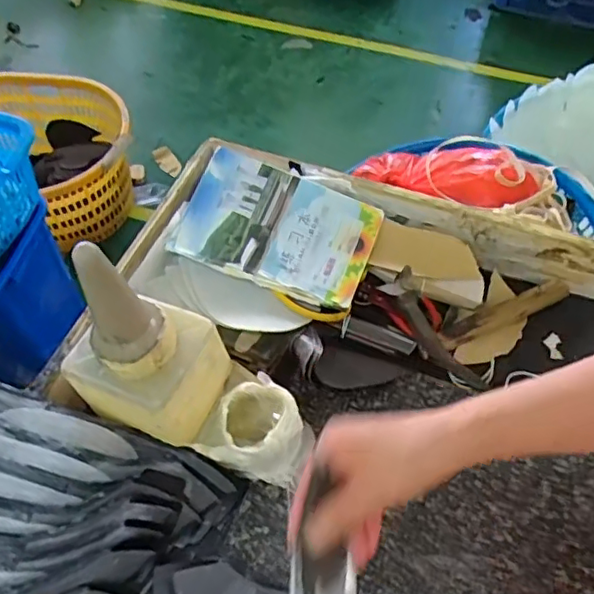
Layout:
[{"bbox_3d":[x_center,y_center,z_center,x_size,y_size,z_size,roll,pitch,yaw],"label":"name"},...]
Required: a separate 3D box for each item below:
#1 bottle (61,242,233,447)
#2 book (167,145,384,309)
[{"bbox_3d":[-0.141,0.035,0.528,0.127,0.190,0.108,16,58,13],"label":"bottle"},{"bbox_3d":[-0.022,-0.080,0.680,0.211,0.018,0.140,20,68,4],"label":"book"}]

